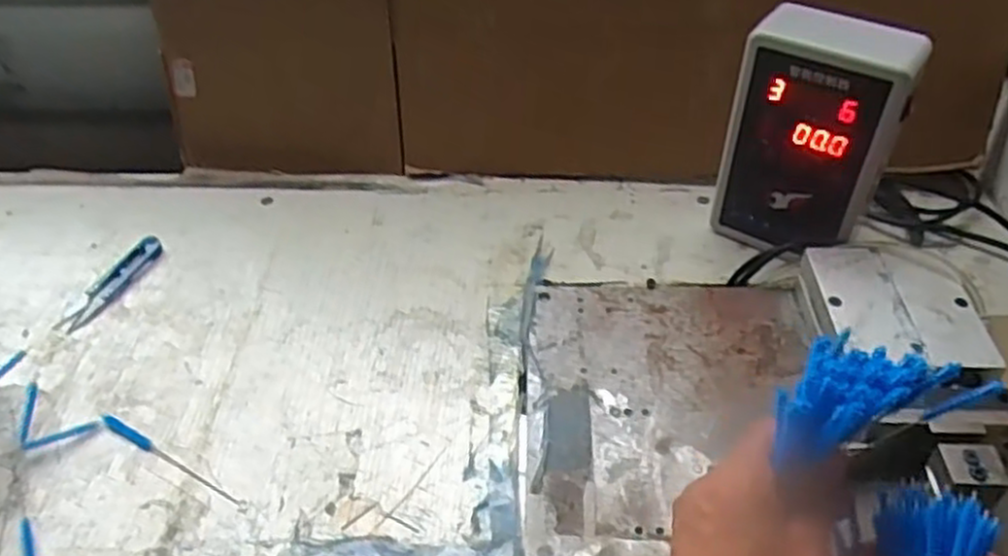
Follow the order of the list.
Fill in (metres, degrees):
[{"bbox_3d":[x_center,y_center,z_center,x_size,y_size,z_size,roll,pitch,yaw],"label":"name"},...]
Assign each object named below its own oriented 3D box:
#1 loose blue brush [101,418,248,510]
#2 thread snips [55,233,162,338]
[{"bbox_3d":[-0.211,0.116,0.475,0.128,0.004,0.007,21,48,23],"label":"loose blue brush"},{"bbox_3d":[-0.312,0.003,0.591,0.027,0.009,0.103,11,45,14],"label":"thread snips"}]

